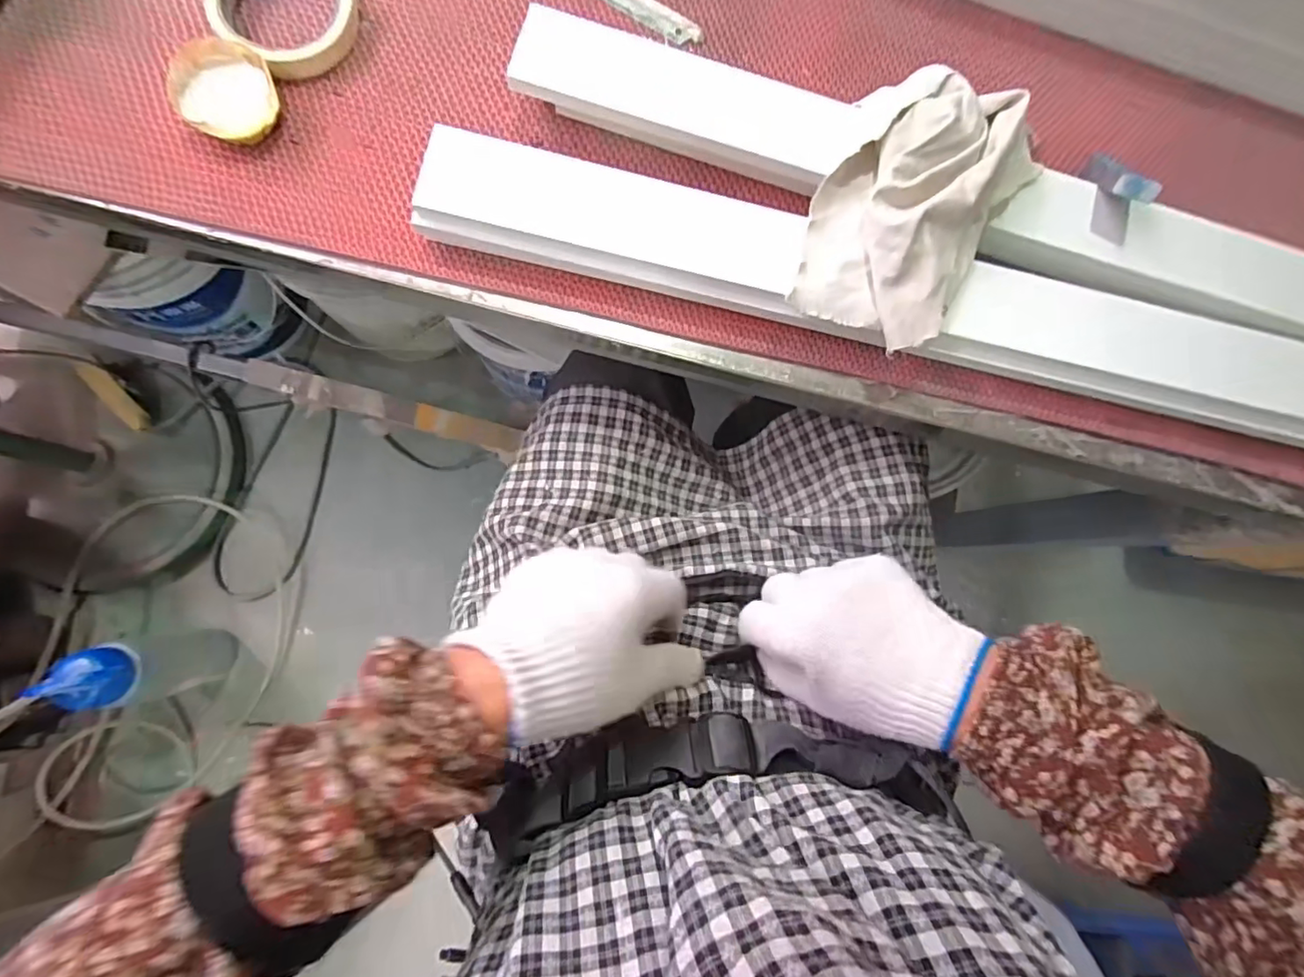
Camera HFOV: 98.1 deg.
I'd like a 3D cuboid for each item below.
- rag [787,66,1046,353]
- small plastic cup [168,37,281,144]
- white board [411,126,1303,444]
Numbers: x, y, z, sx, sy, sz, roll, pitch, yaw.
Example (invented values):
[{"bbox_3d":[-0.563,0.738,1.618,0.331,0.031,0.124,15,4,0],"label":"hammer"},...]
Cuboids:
[{"bbox_3d":[0.179,-0.186,0.375,0.129,0.044,0.179,24,80,-2],"label":"rag"},{"bbox_3d":[-0.287,-0.267,0.385,0.061,0.024,0.065,1,82,-6],"label":"small plastic cup"},{"bbox_3d":[0.207,-0.127,0.387,0.742,0.026,0.074,13,93,-2],"label":"white board"}]

